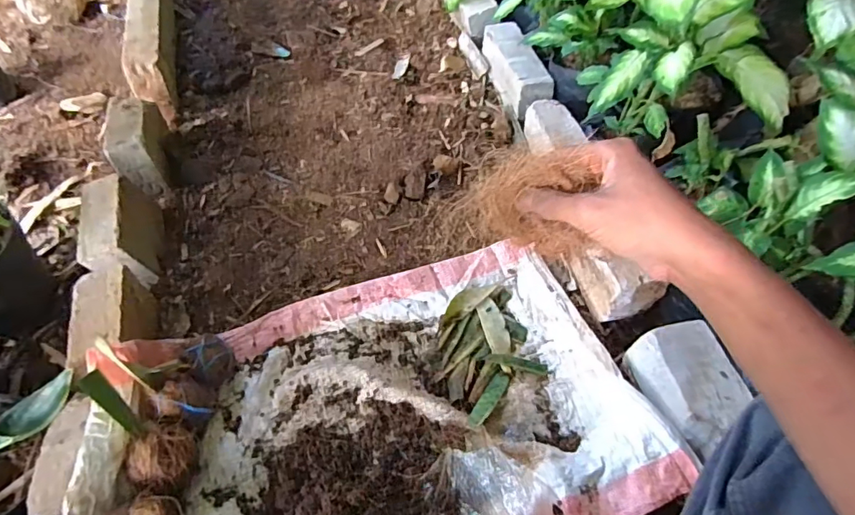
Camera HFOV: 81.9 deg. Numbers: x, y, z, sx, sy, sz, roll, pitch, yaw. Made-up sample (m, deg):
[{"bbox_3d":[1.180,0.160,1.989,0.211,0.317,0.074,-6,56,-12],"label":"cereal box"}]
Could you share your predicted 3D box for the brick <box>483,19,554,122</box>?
[{"bbox_3d":[0.200,-0.430,1.125,0.080,0.088,0.260,-16,59,-9],"label":"brick"}]

